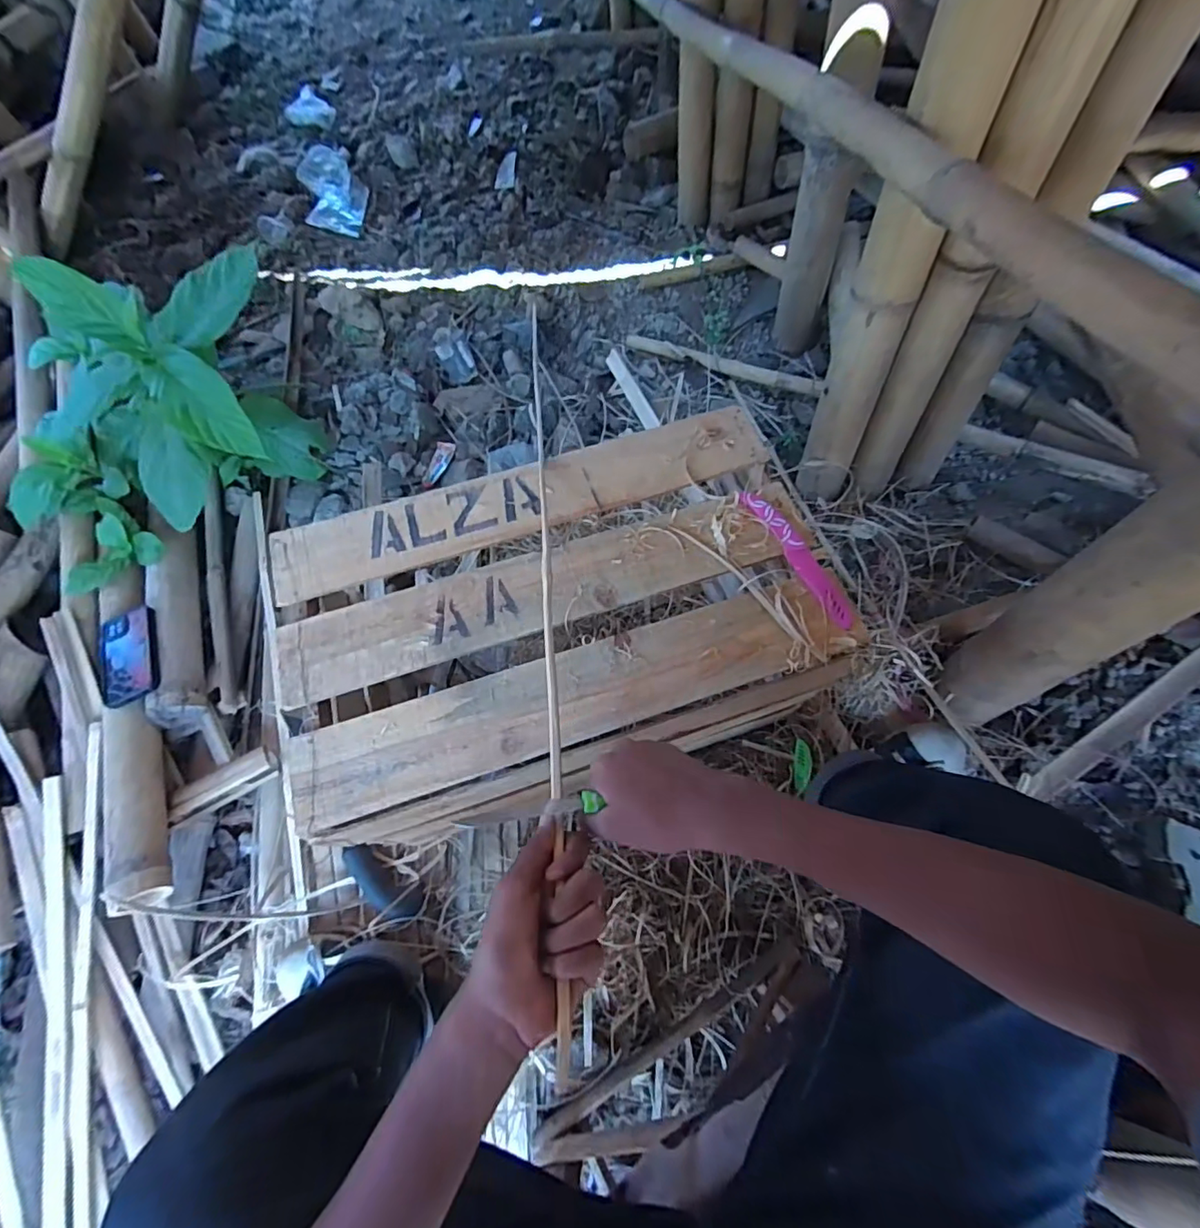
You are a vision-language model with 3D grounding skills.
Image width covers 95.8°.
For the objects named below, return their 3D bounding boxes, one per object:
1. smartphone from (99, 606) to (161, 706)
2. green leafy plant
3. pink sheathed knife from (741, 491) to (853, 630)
[{"bbox_3d":[-0.756,0.067,0.868,0.092,0.016,0.171,-21,61,-12],"label":"smartphone"},{"bbox_3d":[-0.798,-0.345,0.979,0.497,0.352,0.454,-20,64,-6],"label":"green leafy plant"},{"bbox_3d":[0.216,-0.066,0.596,0.027,0.010,0.189,-28,65,-10],"label":"pink sheathed knife"}]

